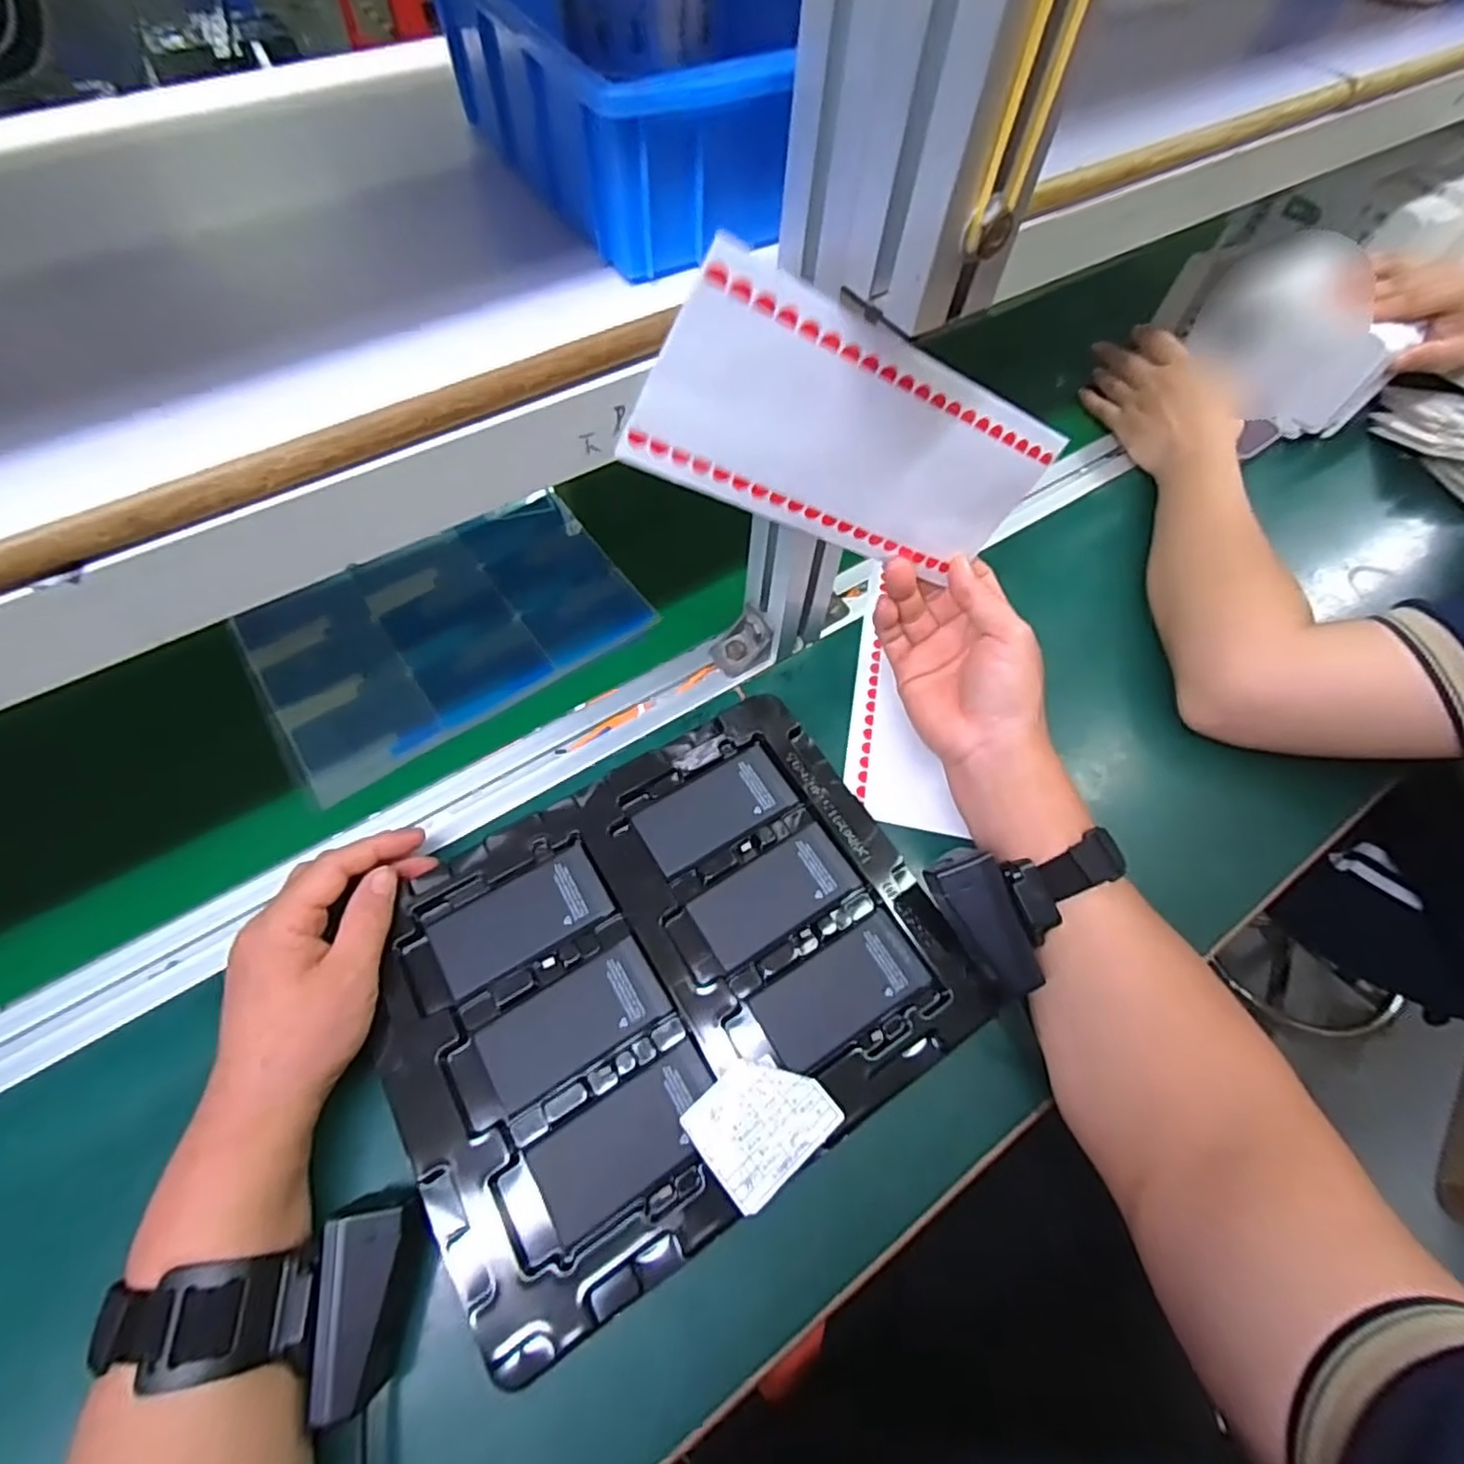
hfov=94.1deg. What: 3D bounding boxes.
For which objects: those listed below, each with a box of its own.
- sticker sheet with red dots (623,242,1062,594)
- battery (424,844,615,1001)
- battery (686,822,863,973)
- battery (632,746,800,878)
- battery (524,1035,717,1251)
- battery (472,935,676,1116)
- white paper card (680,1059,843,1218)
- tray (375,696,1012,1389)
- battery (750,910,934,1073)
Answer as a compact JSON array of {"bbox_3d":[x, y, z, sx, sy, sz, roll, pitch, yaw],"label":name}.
[{"bbox_3d":[0.061,-0.133,0.320,0.205,0.093,0.023,10,57,-30],"label":"sticker sheet with red dots"},{"bbox_3d":[-0.110,0.097,0.357,0.086,0.004,0.043,-27,65,-16],"label":"battery"},{"bbox_3d":[0.023,0.088,0.369,0.086,0.005,0.043,-28,66,-17],"label":"battery"},{"bbox_3d":[-0.009,0.044,0.391,0.086,0.004,0.042,-29,66,-17],"label":"battery"},{"bbox_3d":[-0.045,0.187,0.313,0.087,0.005,0.046,-29,66,-17],"label":"battery"},{"bbox_3d":[-0.077,0.142,0.336,0.088,0.004,0.042,-28,66,-17],"label":"battery"},{"bbox_3d":[0.014,0.180,0.317,0.059,0.005,0.050,-35,68,-20],"label":"white paper card"},{"bbox_3d":[-0.033,0.119,0.348,0.269,0.013,0.215,-28,66,-17],"label":"tray"},{"bbox_3d":[0.057,0.132,0.348,0.087,0.004,0.042,-28,66,-17],"label":"battery"}]

